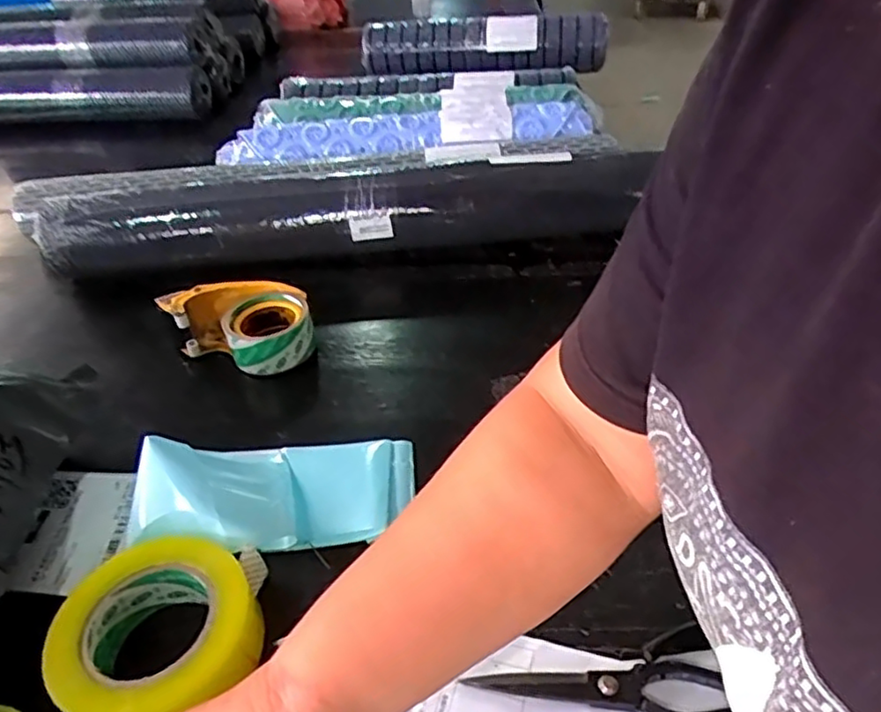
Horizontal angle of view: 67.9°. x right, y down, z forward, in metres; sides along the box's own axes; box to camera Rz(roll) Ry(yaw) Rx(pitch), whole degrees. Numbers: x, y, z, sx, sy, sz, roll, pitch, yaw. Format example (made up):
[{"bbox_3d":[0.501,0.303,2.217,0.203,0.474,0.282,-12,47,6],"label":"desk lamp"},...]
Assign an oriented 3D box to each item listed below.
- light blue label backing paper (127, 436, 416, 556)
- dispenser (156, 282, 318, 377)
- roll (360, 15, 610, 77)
[{"bbox_3d":[-0.126,0.087,0.517,0.209,0.072,0.128,-12,40,-10],"label":"light blue label backing paper"},{"bbox_3d":[-0.205,-0.037,0.687,0.148,0.055,0.093,14,42,20],"label":"dispenser"},{"bbox_3d":[0.084,-0.629,1.321,0.490,0.088,0.152,1,39,6],"label":"roll"}]

